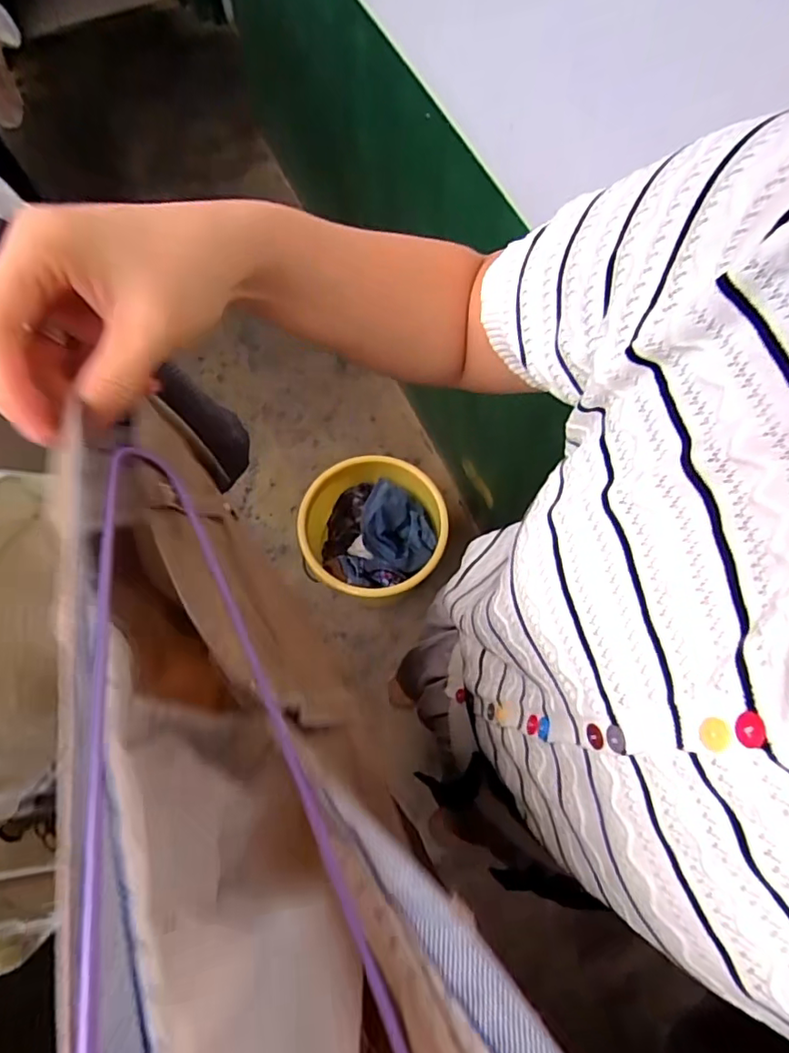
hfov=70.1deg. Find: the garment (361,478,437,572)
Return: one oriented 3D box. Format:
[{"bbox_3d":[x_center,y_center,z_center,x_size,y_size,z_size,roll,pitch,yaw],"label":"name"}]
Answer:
[{"bbox_3d":[0.008,-0.003,1.338,0.167,0.088,0.230,-5,68,-1],"label":"garment"}]

